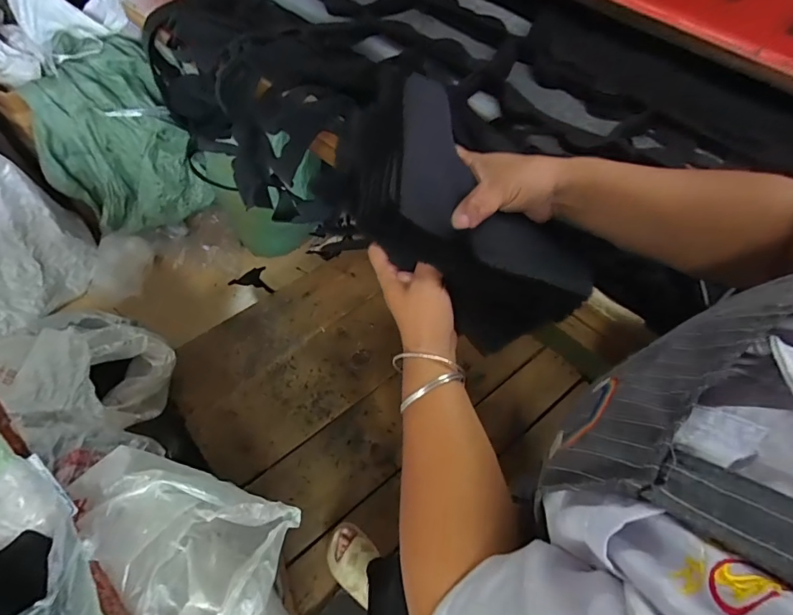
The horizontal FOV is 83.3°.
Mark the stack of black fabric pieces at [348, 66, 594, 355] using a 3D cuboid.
[{"bbox_3d":[0.058,-0.074,0.381,0.233,0.077,0.122,40,58,-21],"label":"stack of black fabric pieces"}]

